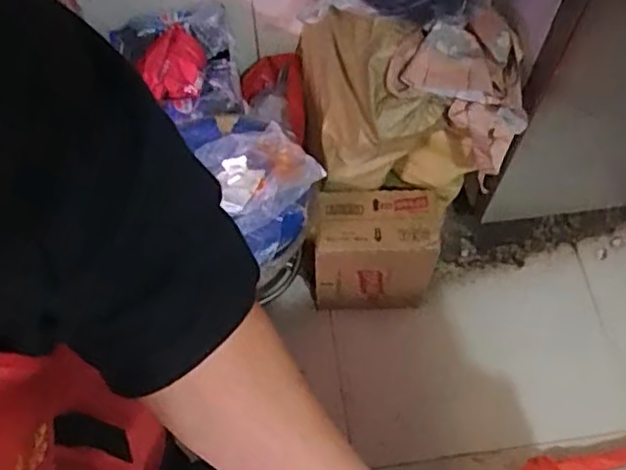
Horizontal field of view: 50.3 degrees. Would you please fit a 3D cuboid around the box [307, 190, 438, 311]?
[{"bbox_3d":[0.126,0.050,1.413,0.247,0.355,0.143,0,65,1],"label":"box"}]

